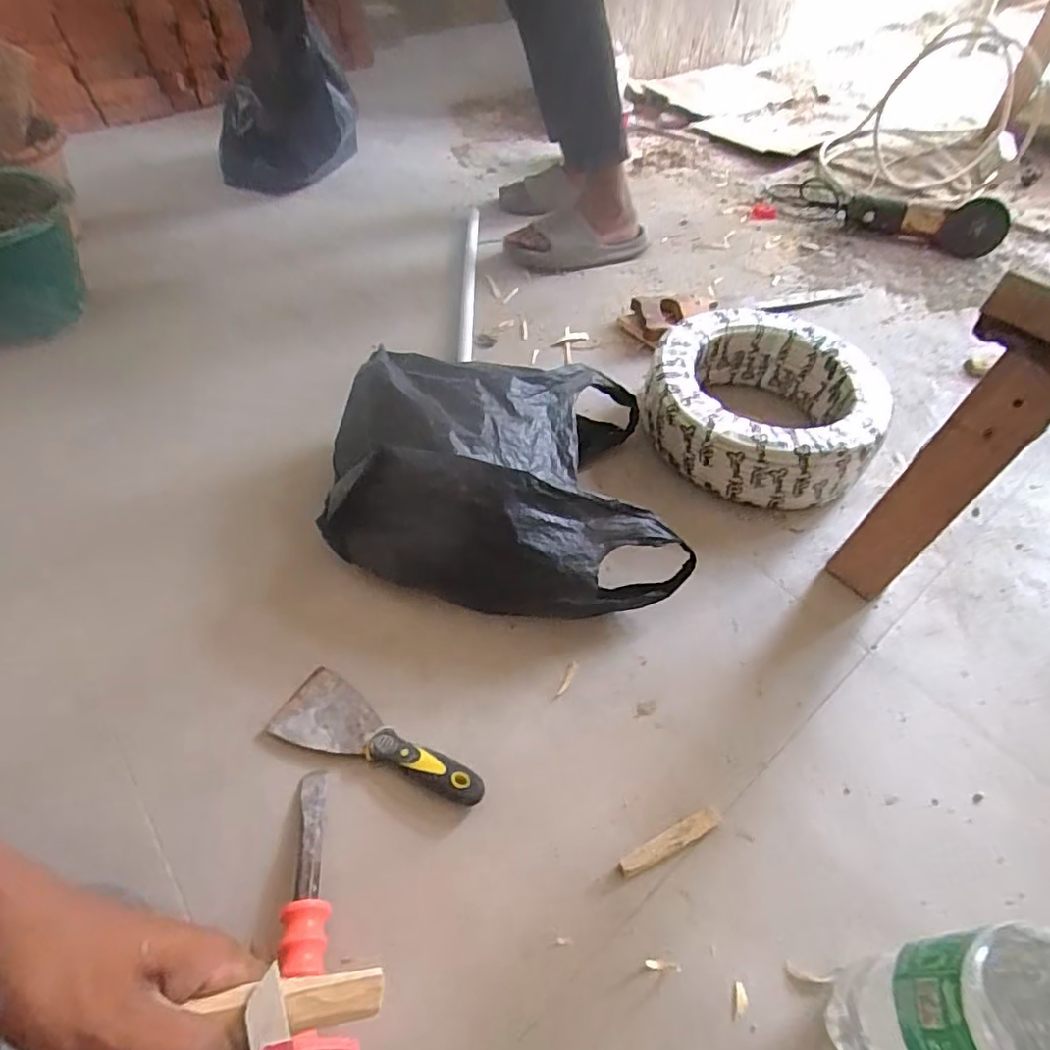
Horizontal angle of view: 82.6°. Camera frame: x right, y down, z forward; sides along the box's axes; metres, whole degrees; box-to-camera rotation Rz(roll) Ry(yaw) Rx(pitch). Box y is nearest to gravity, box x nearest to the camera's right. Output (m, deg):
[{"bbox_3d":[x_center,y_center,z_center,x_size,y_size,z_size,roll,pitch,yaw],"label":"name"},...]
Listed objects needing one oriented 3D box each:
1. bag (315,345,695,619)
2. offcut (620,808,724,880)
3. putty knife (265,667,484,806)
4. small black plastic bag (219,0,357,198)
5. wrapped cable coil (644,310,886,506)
[{"bbox_3d":[-0.021,-0.062,0.663,0.377,0.139,0.312,4,50,3],"label":"bag"},{"bbox_3d":[0.115,0.252,0.474,0.088,0.012,0.016,-21,53,-17],"label":"offcut"},{"bbox_3d":[-0.126,0.185,0.528,0.200,0.021,0.067,17,52,14],"label":"putty knife"},{"bbox_3d":[-0.509,-0.888,1.215,0.295,0.367,0.251,-14,52,-12],"label":"small black plastic bag"},{"bbox_3d":[0.295,-0.146,0.758,0.265,0.105,0.267,0,50,0],"label":"wrapped cable coil"}]

